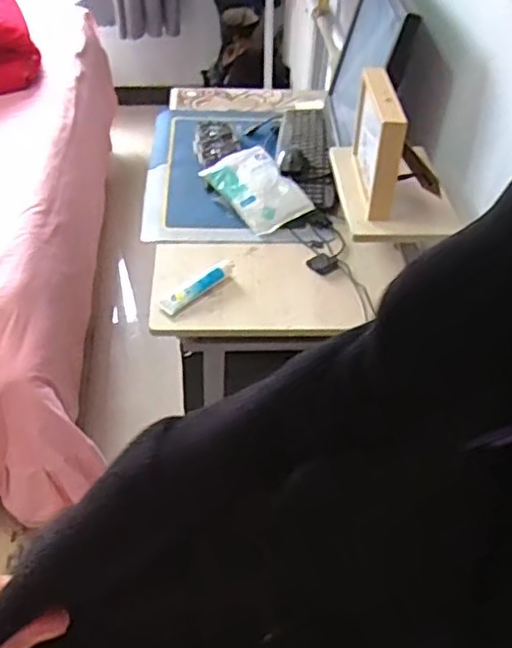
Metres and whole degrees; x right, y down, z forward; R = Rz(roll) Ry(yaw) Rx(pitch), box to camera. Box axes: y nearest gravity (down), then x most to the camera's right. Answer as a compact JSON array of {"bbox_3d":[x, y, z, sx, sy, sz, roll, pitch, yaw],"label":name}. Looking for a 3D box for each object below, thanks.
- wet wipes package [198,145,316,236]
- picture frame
[{"bbox_3d":[0.005,-0.302,1.455,0.156,0.060,0.241,-25,51,-26],"label":"wet wipes package"},{"bbox_3d":[0.244,-0.310,1.095,0.122,0.160,0.261,1,44,-3],"label":"picture frame"}]

